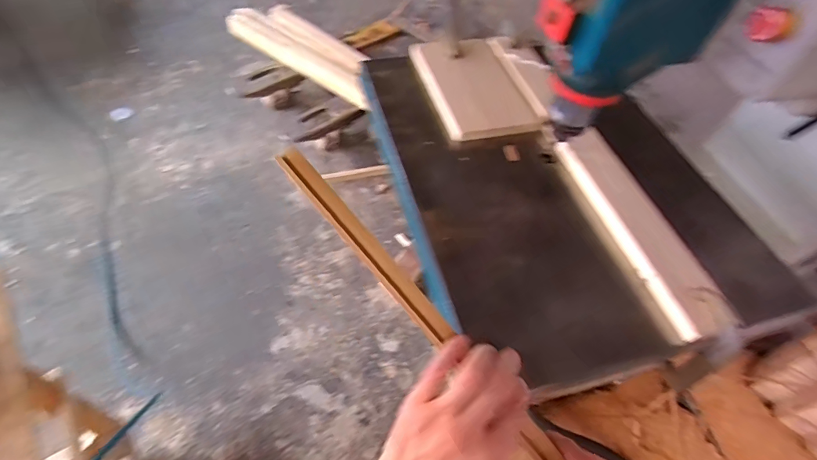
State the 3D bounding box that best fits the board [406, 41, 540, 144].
[{"bbox_3d":[0.144,-0.327,0.965,0.197,0.032,0.343,-8,54,-13],"label":"board"}]

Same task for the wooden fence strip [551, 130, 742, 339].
[{"bbox_3d":[0.391,-0.012,0.747,0.099,0.067,0.421,-10,56,-12],"label":"wooden fence strip"}]

